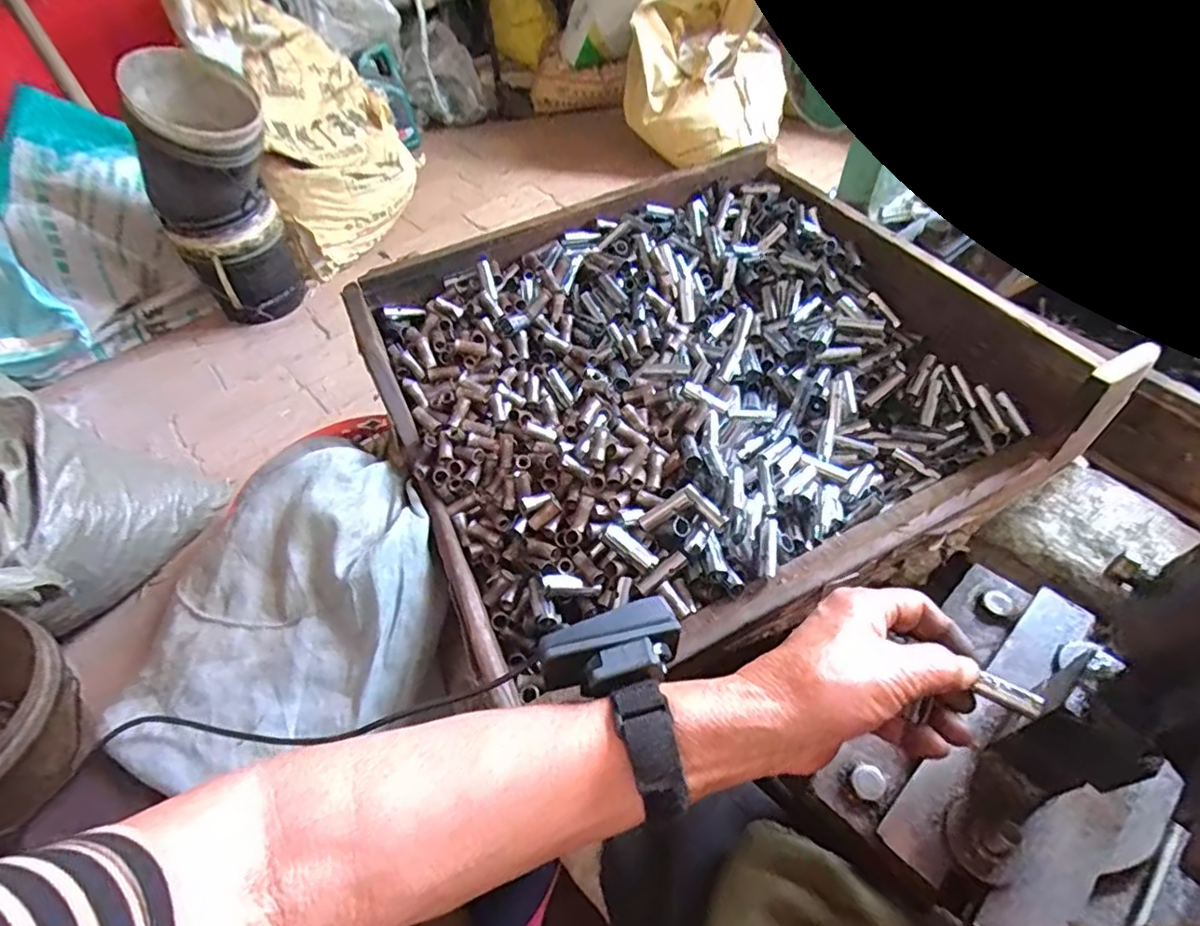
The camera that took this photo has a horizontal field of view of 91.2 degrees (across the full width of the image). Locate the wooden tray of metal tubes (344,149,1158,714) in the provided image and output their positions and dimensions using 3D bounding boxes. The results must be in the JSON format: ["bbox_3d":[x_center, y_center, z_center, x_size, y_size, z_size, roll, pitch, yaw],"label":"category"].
[{"bbox_3d":[0.077,-0.076,0.470,0.469,0.088,0.398,-23,52,-13],"label":"wooden tray of metal tubes"}]

